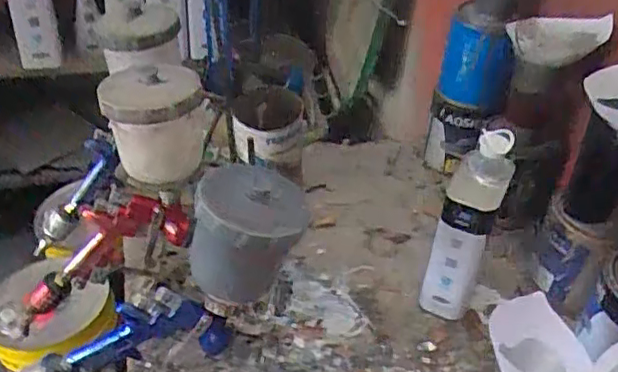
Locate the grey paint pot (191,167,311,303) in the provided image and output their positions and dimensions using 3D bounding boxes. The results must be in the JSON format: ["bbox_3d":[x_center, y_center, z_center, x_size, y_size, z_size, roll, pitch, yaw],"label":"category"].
[{"bbox_3d":[-0.054,0.046,0.573,0.101,0.104,0.084,6,38,6],"label":"grey paint pot"}]

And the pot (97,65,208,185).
[{"bbox_3d":[-0.158,-0.063,0.628,0.098,0.098,0.098,1,38,-1],"label":"pot"}]

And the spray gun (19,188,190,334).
[{"bbox_3d":[-0.276,0.094,0.768,0.291,0.095,0.033,-36,33,19],"label":"spray gun"}]

